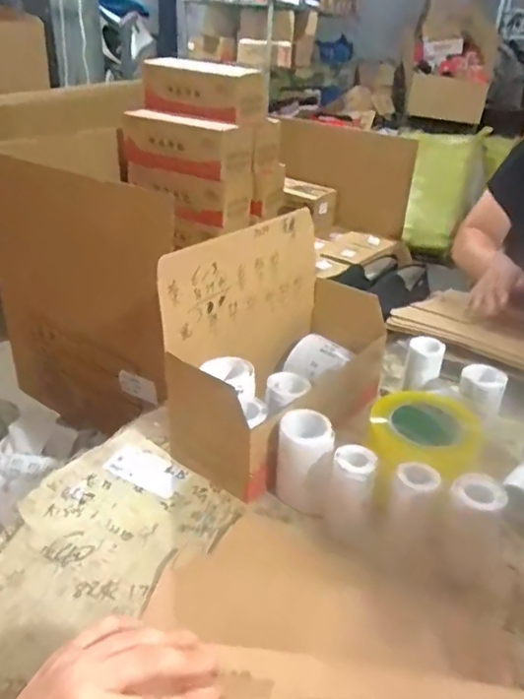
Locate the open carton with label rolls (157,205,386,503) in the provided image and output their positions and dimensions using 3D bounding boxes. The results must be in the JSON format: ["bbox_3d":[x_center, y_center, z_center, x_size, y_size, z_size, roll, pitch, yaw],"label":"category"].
[{"bbox_3d":[0.032,-0.022,0.721,0.163,0.222,0.339,24,37,33],"label":"open carton with label rolls"}]

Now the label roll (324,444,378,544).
[{"bbox_3d":[0.091,0.150,0.585,0.047,0.087,0.045,9,31,11],"label":"label roll"}]

